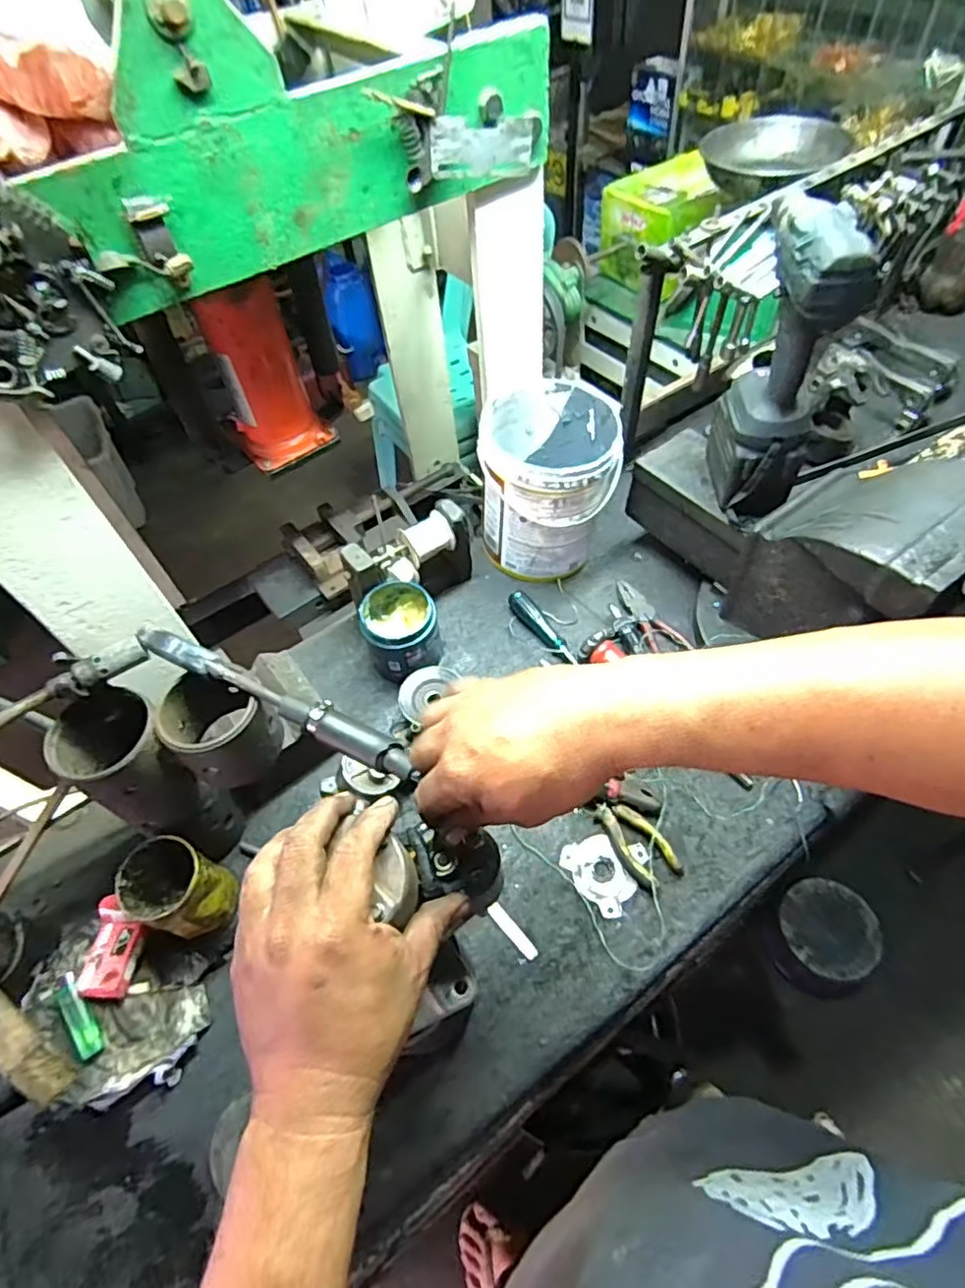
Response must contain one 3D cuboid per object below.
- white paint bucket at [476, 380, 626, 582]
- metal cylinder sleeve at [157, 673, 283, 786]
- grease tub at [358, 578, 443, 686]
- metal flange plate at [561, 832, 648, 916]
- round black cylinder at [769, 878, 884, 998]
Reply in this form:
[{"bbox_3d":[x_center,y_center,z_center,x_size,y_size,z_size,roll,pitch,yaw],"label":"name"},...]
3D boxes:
[{"bbox_3d":[0.090,-0.218,0.860,0.168,0.185,0.180,-2,55,3],"label":"white paint bucket"},{"bbox_3d":[-0.242,0.078,0.577,0.087,0.077,0.073,24,60,20],"label":"metal cylinder sleeve"},{"bbox_3d":[-0.100,-0.014,0.799,0.094,0.090,0.101,-16,55,-7],"label":"grease tub"},{"bbox_3d":[0.126,0.242,0.679,0.082,0.009,0.080,-2,55,3],"label":"metal flange plate"},{"bbox_3d":[0.721,0.625,1.353,0.187,0.146,0.199,-2,55,3],"label":"round black cylinder"}]

